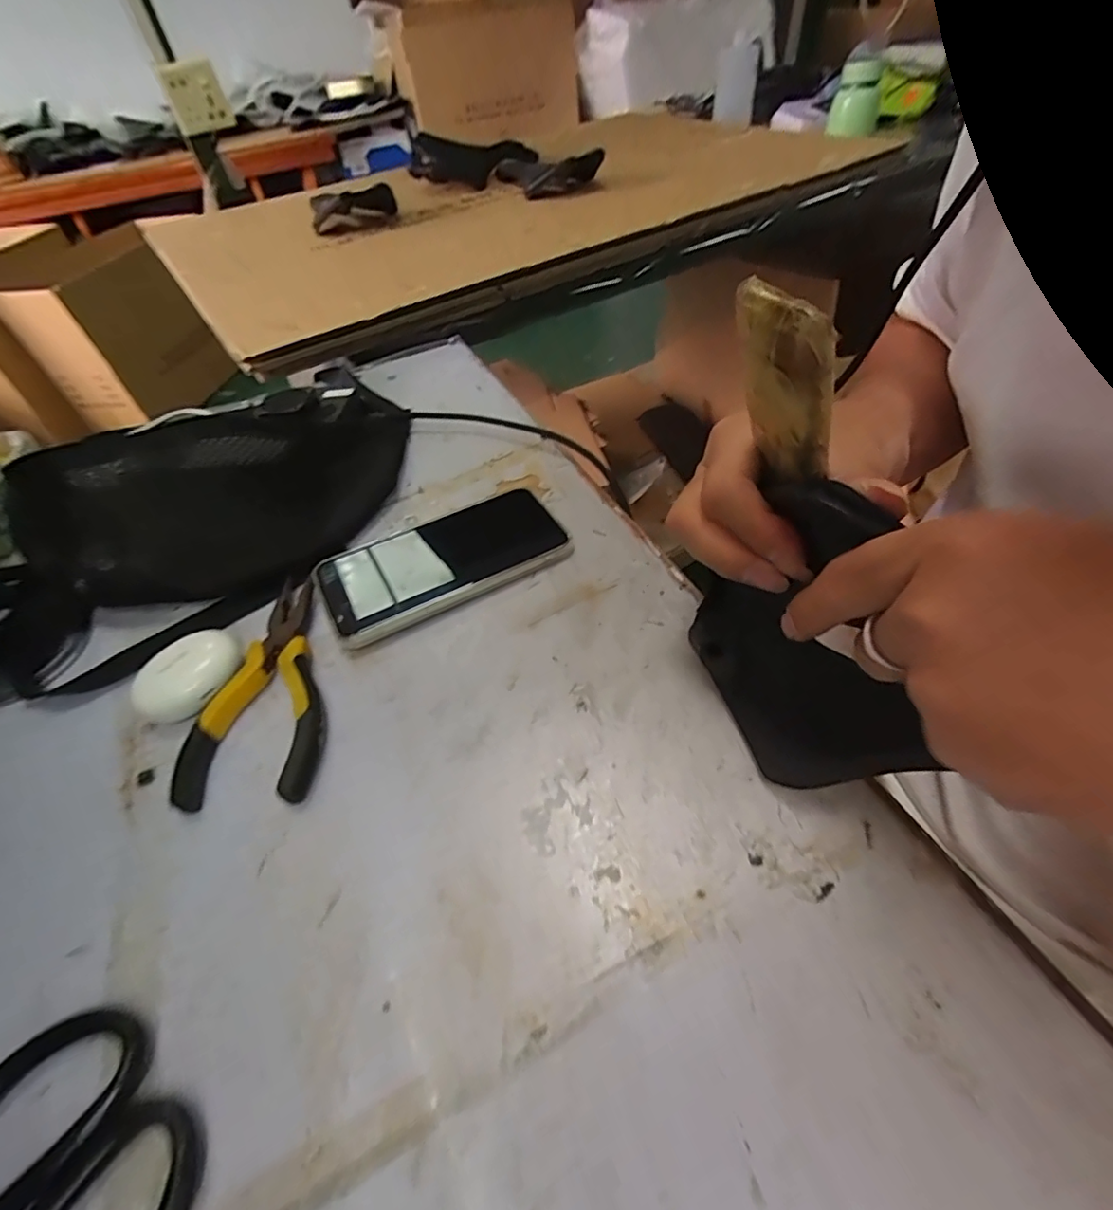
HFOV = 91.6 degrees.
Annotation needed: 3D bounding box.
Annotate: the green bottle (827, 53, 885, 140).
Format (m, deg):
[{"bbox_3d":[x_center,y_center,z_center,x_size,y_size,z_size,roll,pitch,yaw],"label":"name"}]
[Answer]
[{"bbox_3d":[0.538,-0.908,0.967,0.080,0.102,0.076,15,53,18],"label":"green bottle"}]

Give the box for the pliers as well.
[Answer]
[{"bbox_3d":[-0.162,0.041,0.315,0.071,0.017,0.147,-4,50,3],"label":"pliers"}]

